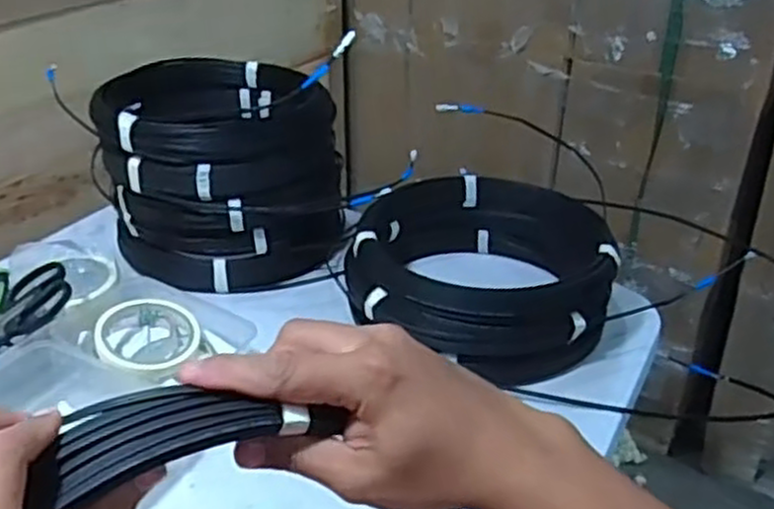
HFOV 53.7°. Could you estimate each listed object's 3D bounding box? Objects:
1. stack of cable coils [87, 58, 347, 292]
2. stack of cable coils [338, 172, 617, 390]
[{"bbox_3d":[-0.202,-0.109,0.959,0.267,0.202,0.267,-6,31,-11],"label":"stack of cable coils"},{"bbox_3d":[0.104,0.020,0.849,0.272,0.102,0.259,15,33,23],"label":"stack of cable coils"}]

